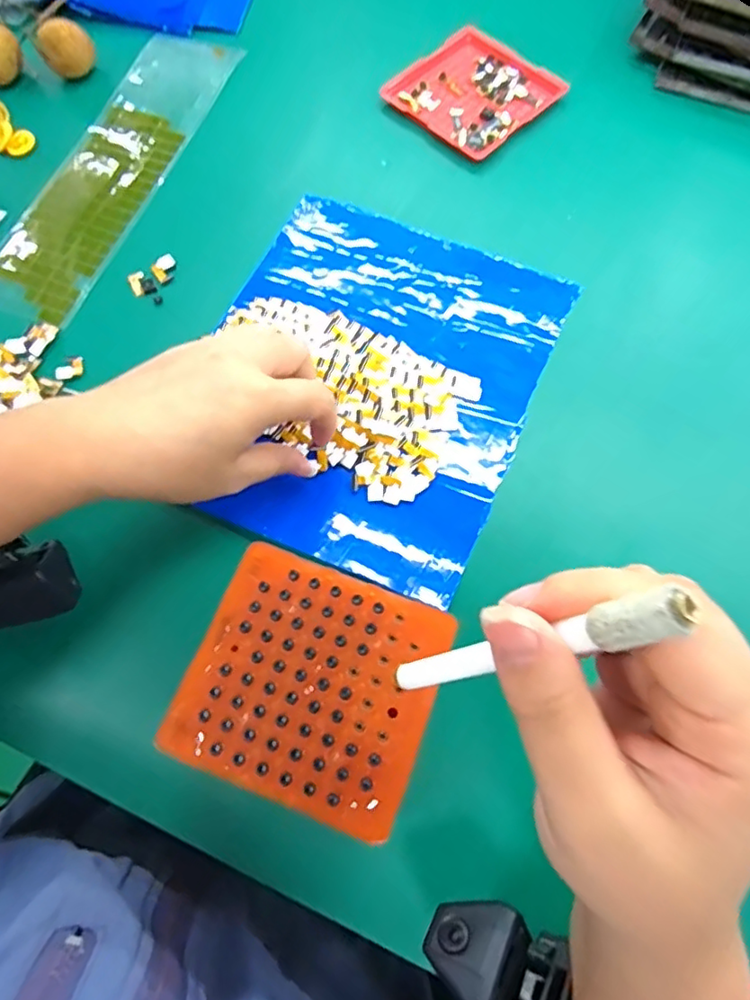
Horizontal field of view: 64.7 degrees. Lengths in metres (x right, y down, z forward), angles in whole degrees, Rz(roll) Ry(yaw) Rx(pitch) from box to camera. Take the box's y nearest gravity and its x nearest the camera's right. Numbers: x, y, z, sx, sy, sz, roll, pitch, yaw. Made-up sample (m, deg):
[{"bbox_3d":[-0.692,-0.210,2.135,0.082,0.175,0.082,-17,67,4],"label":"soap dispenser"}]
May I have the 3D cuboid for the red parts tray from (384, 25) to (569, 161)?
[{"bbox_3d":[0.072,-0.301,0.437,0.100,0.011,0.099,43,73,16],"label":"red parts tray"}]

